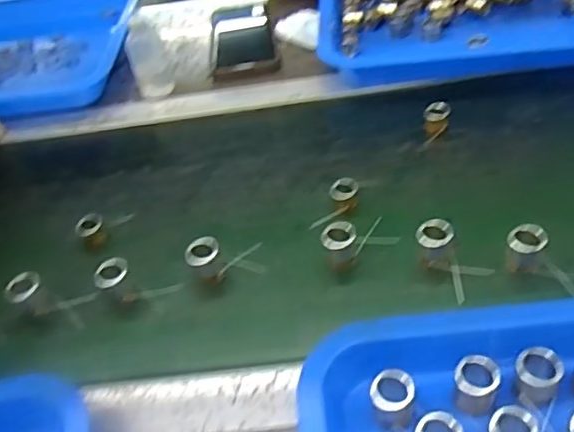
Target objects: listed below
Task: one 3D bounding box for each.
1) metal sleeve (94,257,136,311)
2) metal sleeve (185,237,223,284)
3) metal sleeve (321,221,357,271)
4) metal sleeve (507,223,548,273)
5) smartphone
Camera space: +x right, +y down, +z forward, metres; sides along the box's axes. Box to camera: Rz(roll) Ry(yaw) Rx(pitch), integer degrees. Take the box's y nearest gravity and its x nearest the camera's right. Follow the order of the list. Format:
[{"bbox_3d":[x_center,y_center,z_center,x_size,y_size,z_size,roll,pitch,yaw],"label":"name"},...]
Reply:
[{"bbox_3d":[-0.126,0.051,0.434,0.023,0.028,0.029,-20,47,-9],"label":"metal sleeve"},{"bbox_3d":[-0.060,0.036,0.439,0.024,0.032,0.024,-17,46,-6],"label":"metal sleeve"},{"bbox_3d":[0.039,0.023,0.436,0.024,0.030,0.026,-2,47,8],"label":"metal sleeve"},{"bbox_3d":[0.165,0.022,0.407,0.024,0.024,0.021,-8,46,3],"label":"metal sleeve"},{"bbox_3d":[-0.052,-0.211,0.697,0.072,0.014,0.188,-8,39,-1],"label":"smartphone"}]

